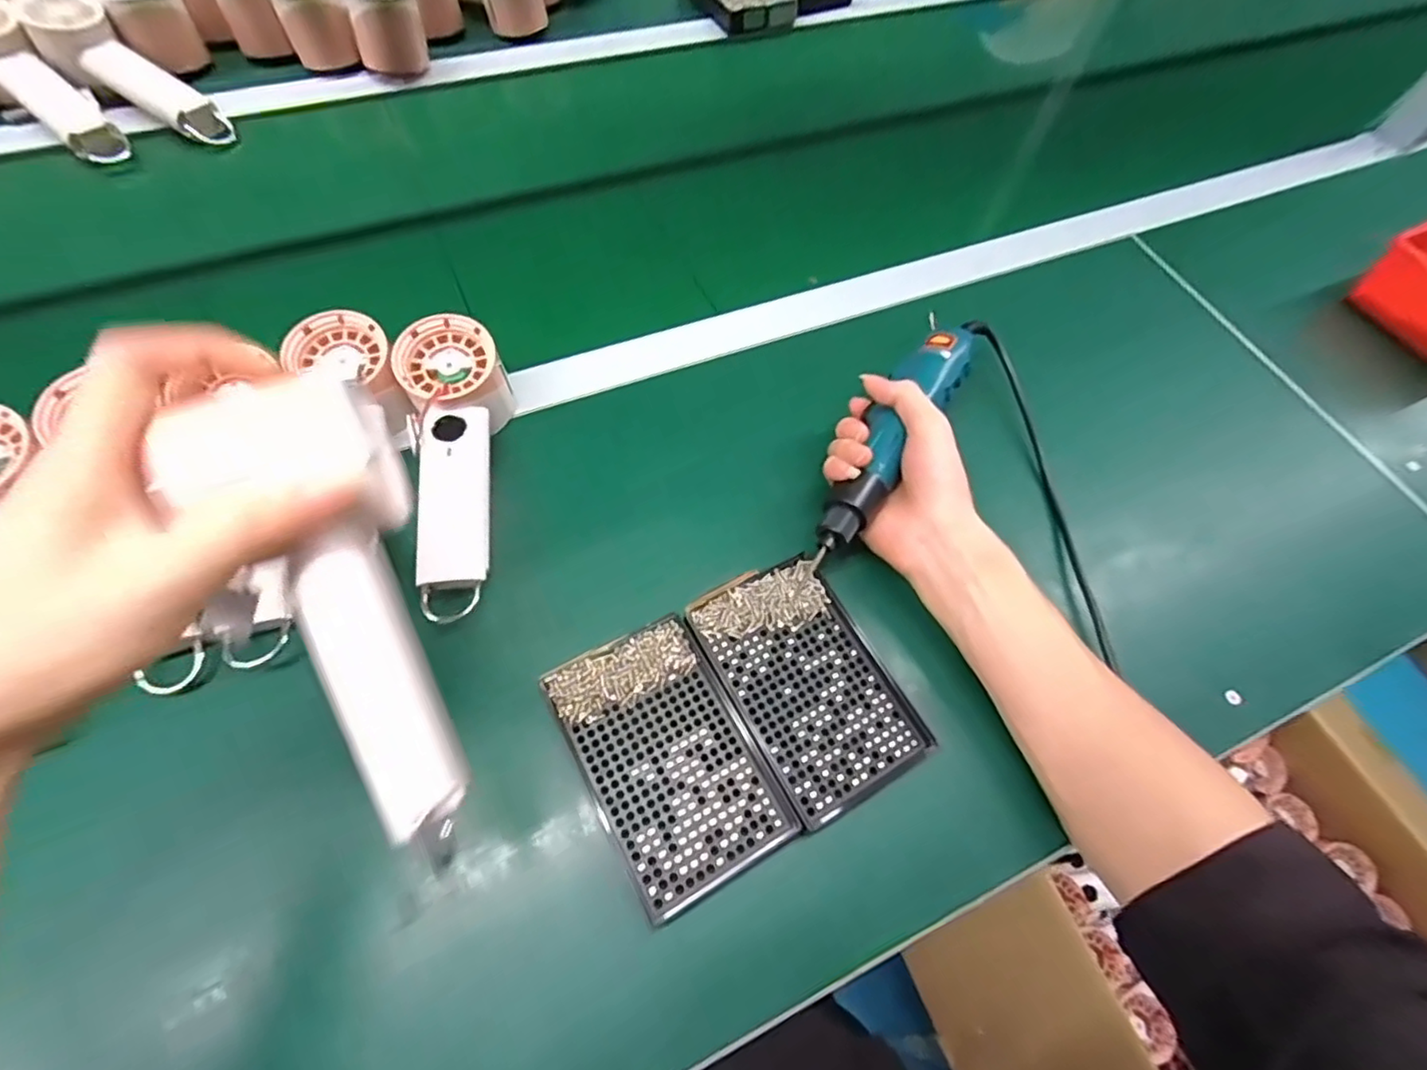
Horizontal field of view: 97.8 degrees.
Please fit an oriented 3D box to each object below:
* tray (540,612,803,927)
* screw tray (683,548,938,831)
[{"bbox_3d":[-0.025,0.118,0.336,0.086,0.011,0.135,-26,68,-16],"label":"tray"},{"bbox_3d":[0.053,0.082,0.359,0.087,0.013,0.135,-26,68,-16],"label":"screw tray"}]

